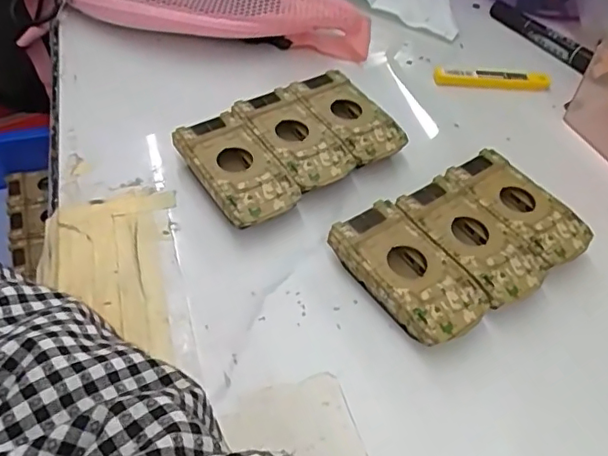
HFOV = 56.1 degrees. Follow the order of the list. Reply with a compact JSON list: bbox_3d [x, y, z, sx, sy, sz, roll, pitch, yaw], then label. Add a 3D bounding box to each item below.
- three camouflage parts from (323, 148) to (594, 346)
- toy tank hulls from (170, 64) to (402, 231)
[{"bbox_3d":[0.102,0.012,0.369,0.150,0.026,0.095,-25,57,-25],"label":"three camouflage parts"},{"bbox_3d":[-0.008,-0.059,0.413,0.150,0.025,0.093,-29,59,-28],"label":"toy tank hulls"}]

